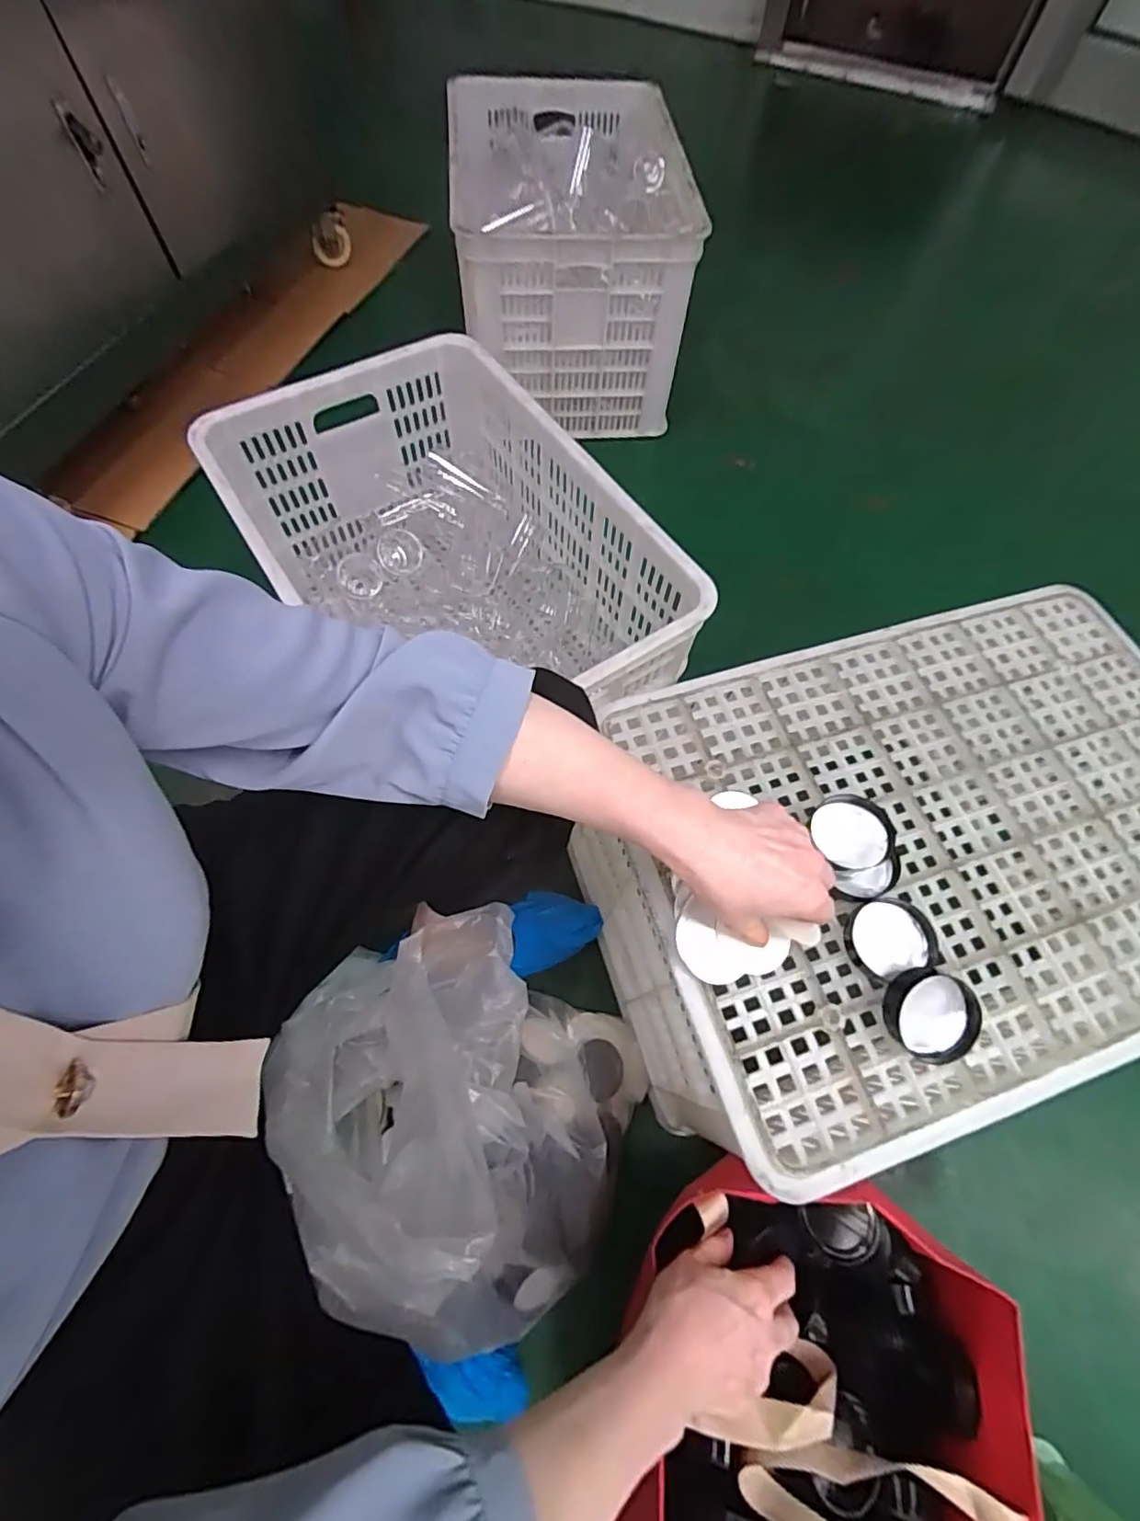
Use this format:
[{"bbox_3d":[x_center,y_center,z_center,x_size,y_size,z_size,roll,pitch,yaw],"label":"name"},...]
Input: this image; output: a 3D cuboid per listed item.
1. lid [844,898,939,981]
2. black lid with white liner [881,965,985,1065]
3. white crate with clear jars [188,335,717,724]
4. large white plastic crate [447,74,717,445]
[{"bbox_3d":[0.261,0.143,0.472,0.068,0.016,0.056,-12,65,-8],"label":"lid"},{"bbox_3d":[0.274,0.194,0.442,0.066,0.024,0.068,0,101,1],"label":"black lid with white liner"},{"bbox_3d":[-0.150,-0.248,0.836,0.397,0.309,0.596,-34,70,-17],"label":"white crate with clear jars"},{"bbox_3d":[-0.005,-0.980,1.169,0.406,0.378,0.486,-2,64,-4],"label":"large white plastic crate"}]

